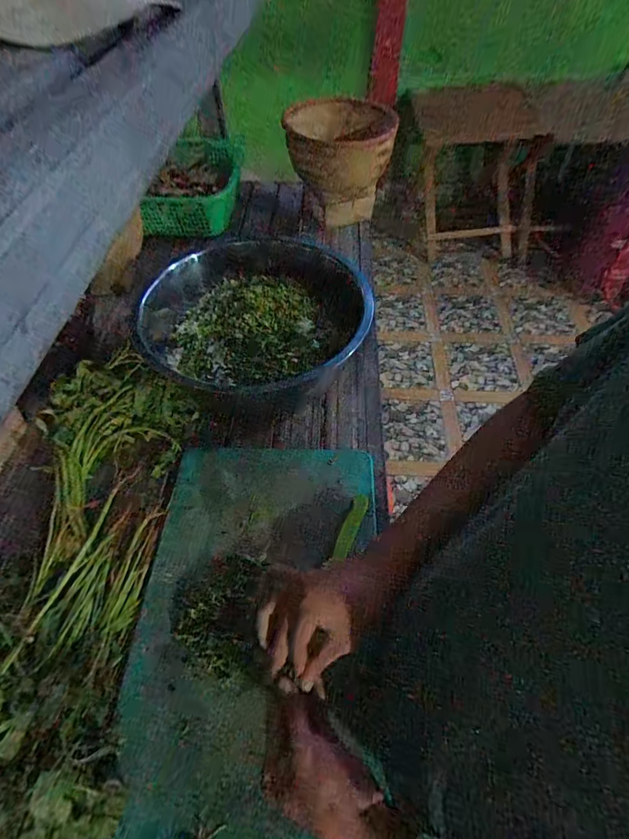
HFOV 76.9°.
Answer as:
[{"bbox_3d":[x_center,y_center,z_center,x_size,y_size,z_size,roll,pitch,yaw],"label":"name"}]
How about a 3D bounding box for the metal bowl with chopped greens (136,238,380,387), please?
[{"bbox_3d":[-0.104,-0.210,0.705,0.376,0.100,0.345,0,55,0],"label":"metal bowl with chopped greens"}]

